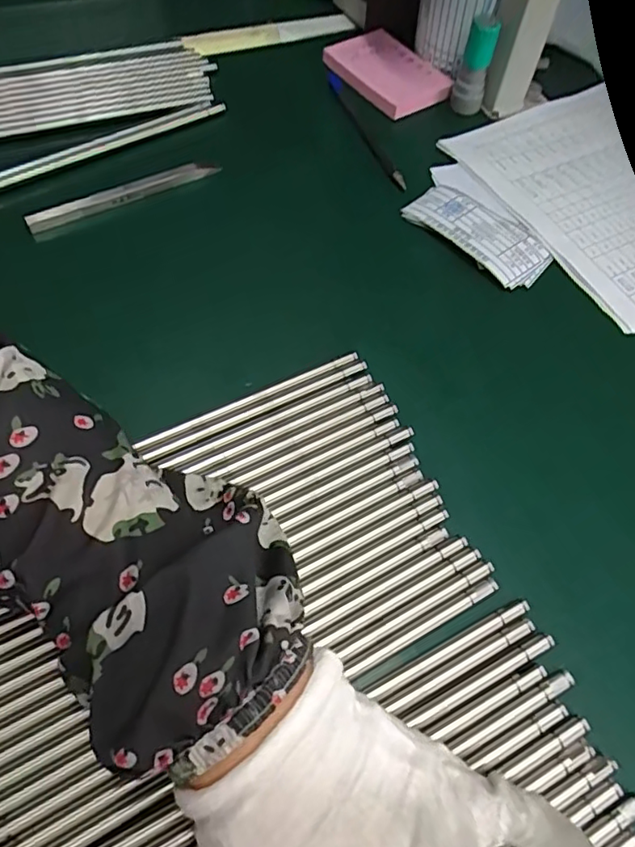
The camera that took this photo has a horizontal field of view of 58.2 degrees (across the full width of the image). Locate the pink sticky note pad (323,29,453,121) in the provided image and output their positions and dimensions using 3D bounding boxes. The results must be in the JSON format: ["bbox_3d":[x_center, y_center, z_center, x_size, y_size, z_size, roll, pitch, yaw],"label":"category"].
[{"bbox_3d":[0.061,-0.297,0.483,0.073,0.016,0.095,-35,68,-21],"label":"pink sticky note pad"}]

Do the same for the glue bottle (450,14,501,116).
[{"bbox_3d":[0.125,-0.283,0.450,0.024,0.064,0.026,13,60,4],"label":"glue bottle"}]

